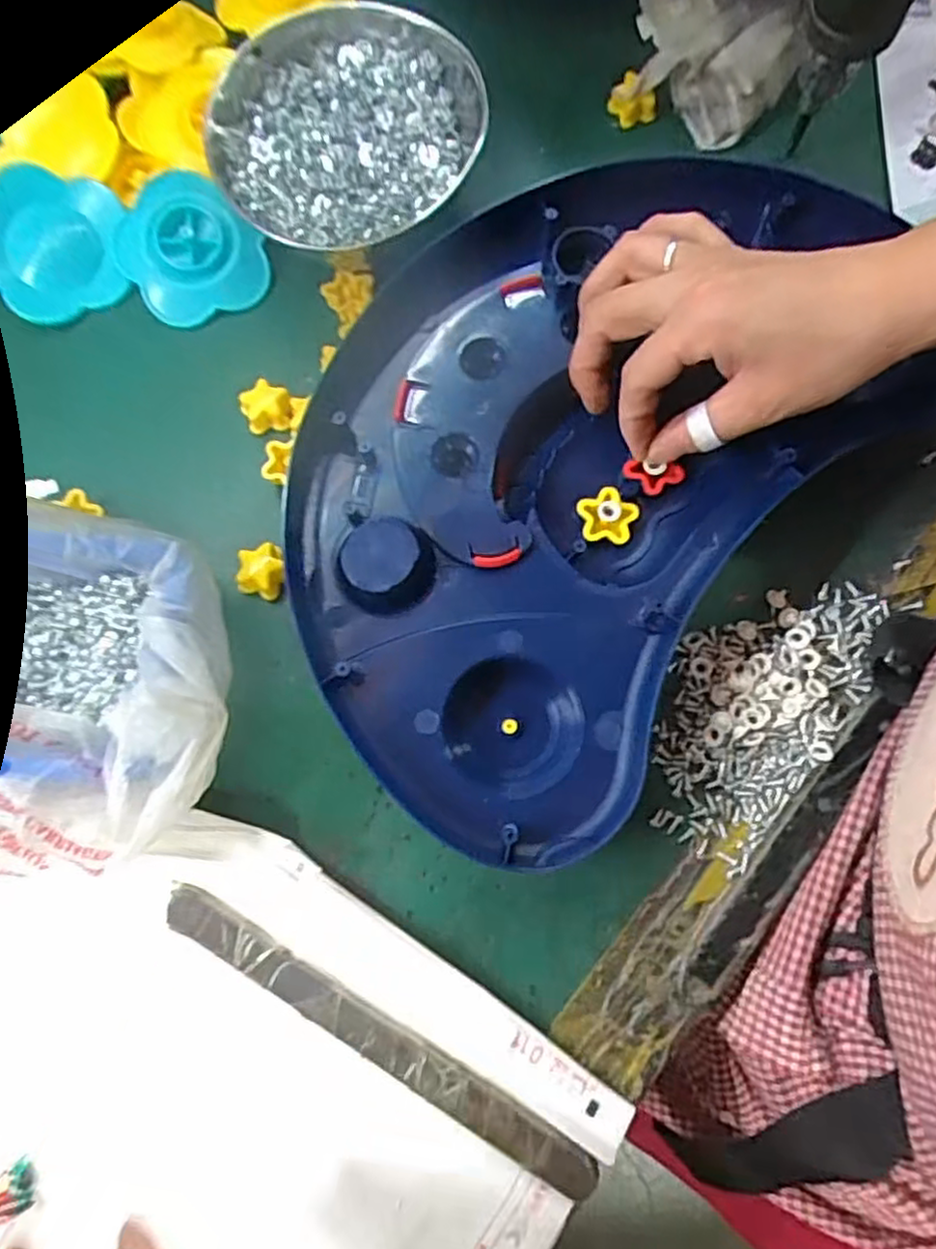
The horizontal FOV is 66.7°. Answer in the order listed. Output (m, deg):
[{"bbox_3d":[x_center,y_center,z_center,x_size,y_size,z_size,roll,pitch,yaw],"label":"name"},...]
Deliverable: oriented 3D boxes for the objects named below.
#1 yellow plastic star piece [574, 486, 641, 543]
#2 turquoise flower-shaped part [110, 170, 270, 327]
[{"bbox_3d":[0.063,-0.050,0.321,0.026,0.006,0.025,5,75,2],"label":"yellow plastic star piece"},{"bbox_3d":[-0.144,-0.191,0.361,0.062,0.025,0.075,-37,78,-8],"label":"turquoise flower-shaped part"}]

